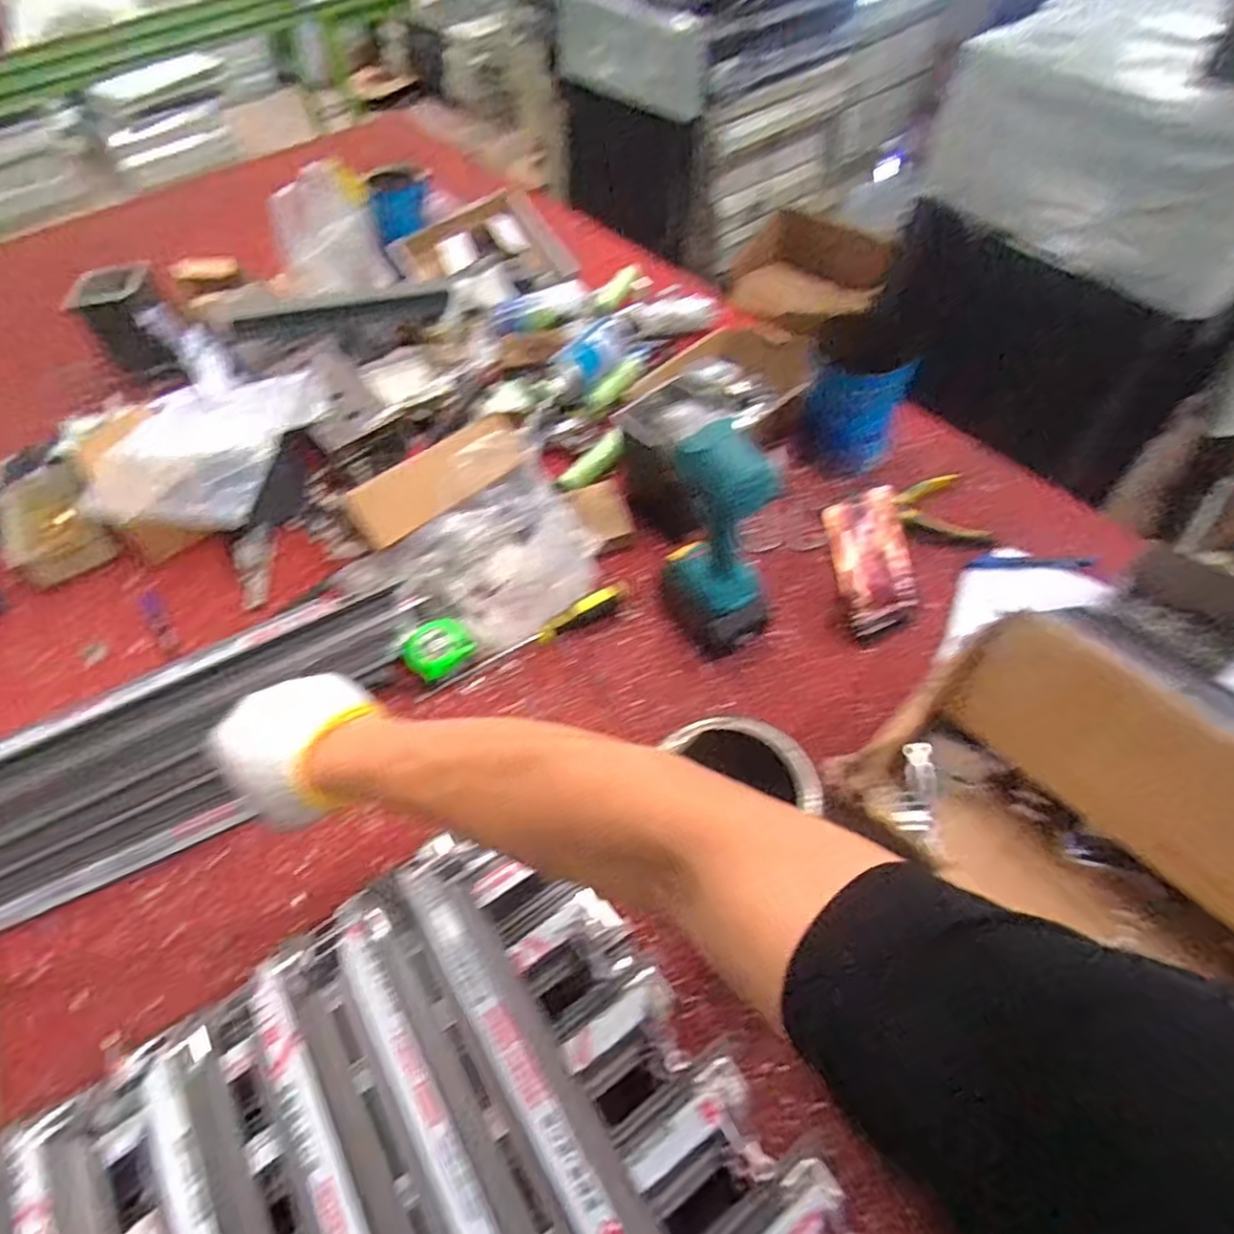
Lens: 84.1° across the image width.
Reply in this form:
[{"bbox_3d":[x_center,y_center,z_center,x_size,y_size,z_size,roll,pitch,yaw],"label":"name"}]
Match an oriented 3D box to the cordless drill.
[{"bbox_3d":[0.091,-0.074,0.656,0.073,0.253,0.123,-32,57,-17],"label":"cordless drill"}]

